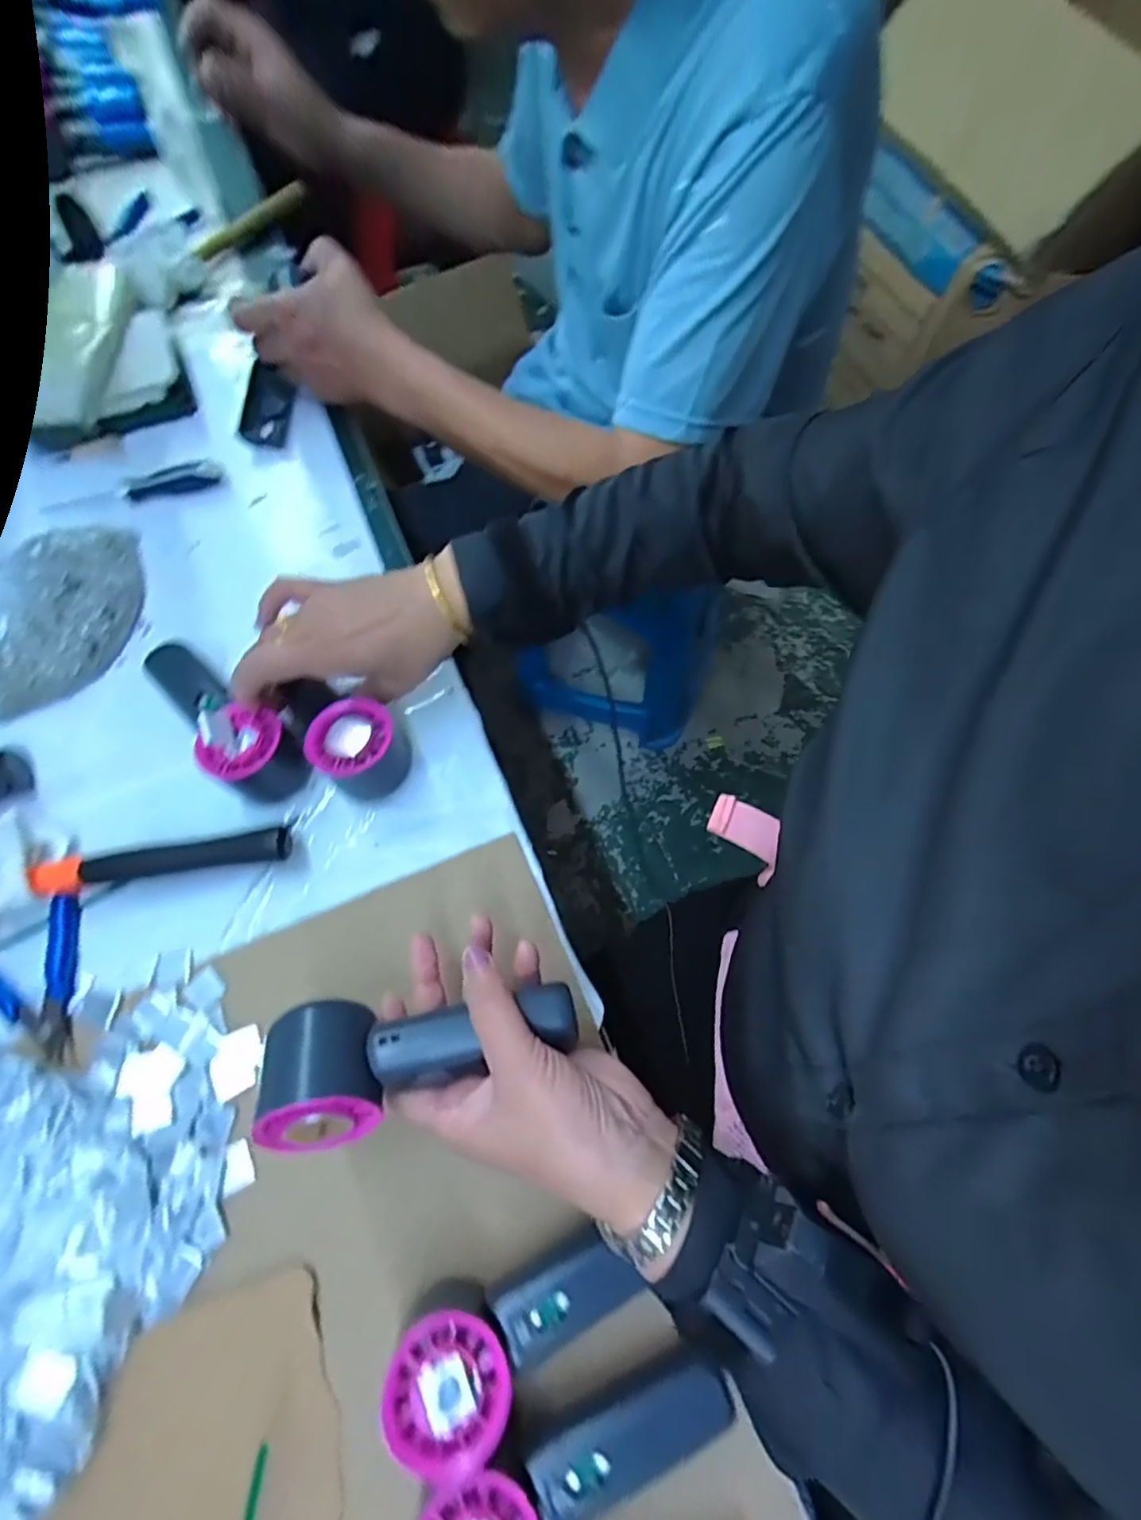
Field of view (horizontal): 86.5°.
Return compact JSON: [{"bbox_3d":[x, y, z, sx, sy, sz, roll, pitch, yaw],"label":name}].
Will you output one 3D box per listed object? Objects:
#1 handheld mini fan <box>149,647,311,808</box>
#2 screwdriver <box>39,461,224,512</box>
[{"bbox_3d":[-0.257,-0.034,0.436,0.156,0.059,0.054,37,71,20],"label":"handheld mini fan"},{"bbox_3d":[-0.386,-0.240,0.540,0.143,0.019,0.020,-21,69,-8],"label":"screwdriver"}]

